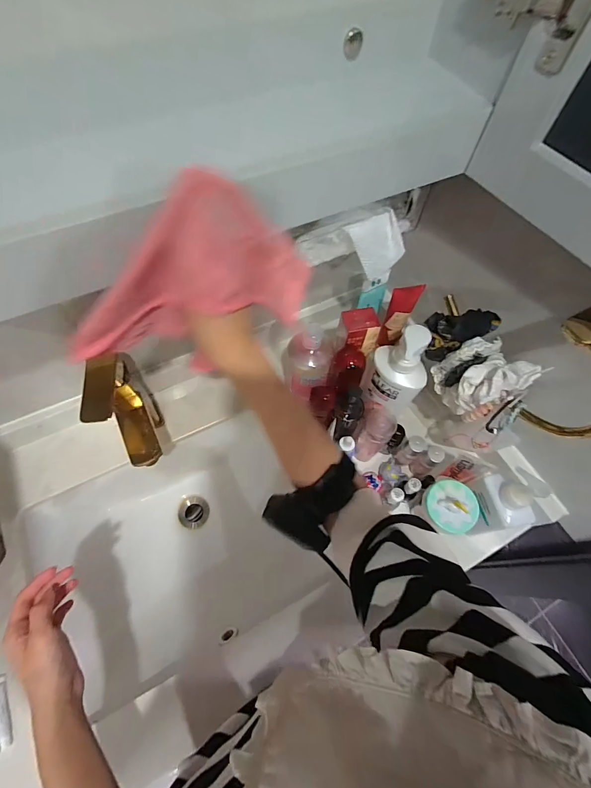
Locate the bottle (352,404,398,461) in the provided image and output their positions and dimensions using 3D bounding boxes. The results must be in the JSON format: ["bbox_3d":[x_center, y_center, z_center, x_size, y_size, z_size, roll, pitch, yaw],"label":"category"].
[{"bbox_3d":[0.120,0.053,0.542,0.047,0.120,0.062,25,64,10],"label":"bottle"}]

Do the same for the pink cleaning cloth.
[{"bbox_3d":[-0.080,-0.089,0.289,0.201,0.127,0.055,-27,67,-15],"label":"pink cleaning cloth"}]

